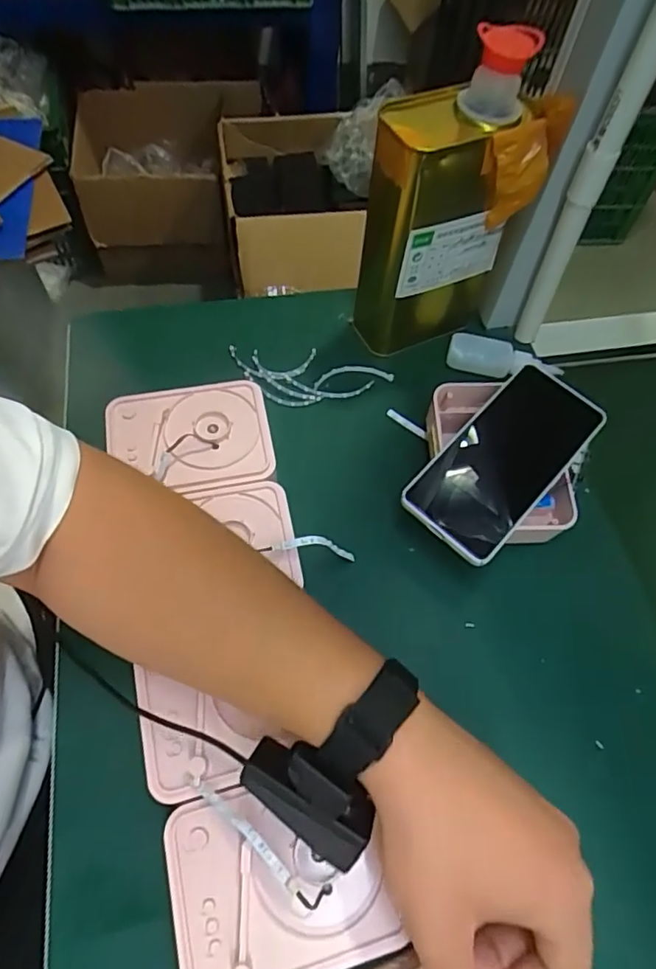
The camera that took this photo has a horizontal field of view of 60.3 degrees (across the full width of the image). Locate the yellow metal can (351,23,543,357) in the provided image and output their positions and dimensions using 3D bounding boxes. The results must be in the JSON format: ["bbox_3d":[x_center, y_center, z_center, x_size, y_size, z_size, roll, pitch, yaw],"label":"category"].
[{"bbox_3d":[0.090,-0.220,0.465,0.118,0.240,0.063,-18,63,-14],"label":"yellow metal can"}]

